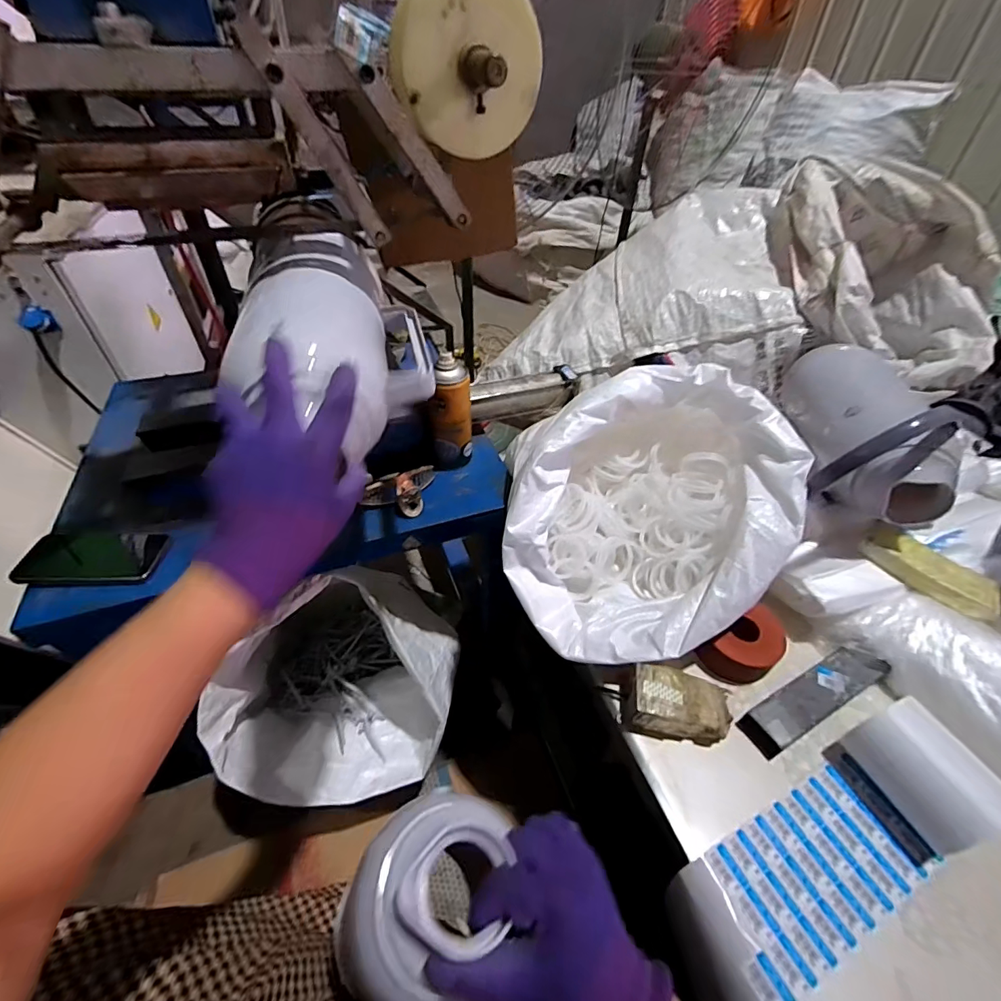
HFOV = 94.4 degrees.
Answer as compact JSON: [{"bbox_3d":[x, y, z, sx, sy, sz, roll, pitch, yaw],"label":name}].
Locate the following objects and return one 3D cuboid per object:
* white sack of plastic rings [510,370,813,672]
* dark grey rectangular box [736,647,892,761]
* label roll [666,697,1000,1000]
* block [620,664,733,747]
[{"bbox_3d":[0.169,-0.001,0.605,0.344,0.219,0.350,-23,50,-23],"label":"white sack of plastic rings"},{"bbox_3d":[0.371,0.231,0.550,0.197,0.033,0.047,-19,49,-20],"label":"dark grey rectangular box"},{"bbox_3d":[0.317,0.352,0.458,0.351,0.103,0.117,-32,52,-9],"label":"label roll"},{"bbox_3d":[0.203,0.236,0.529,0.121,0.052,0.068,11,45,9],"label":"block"}]

